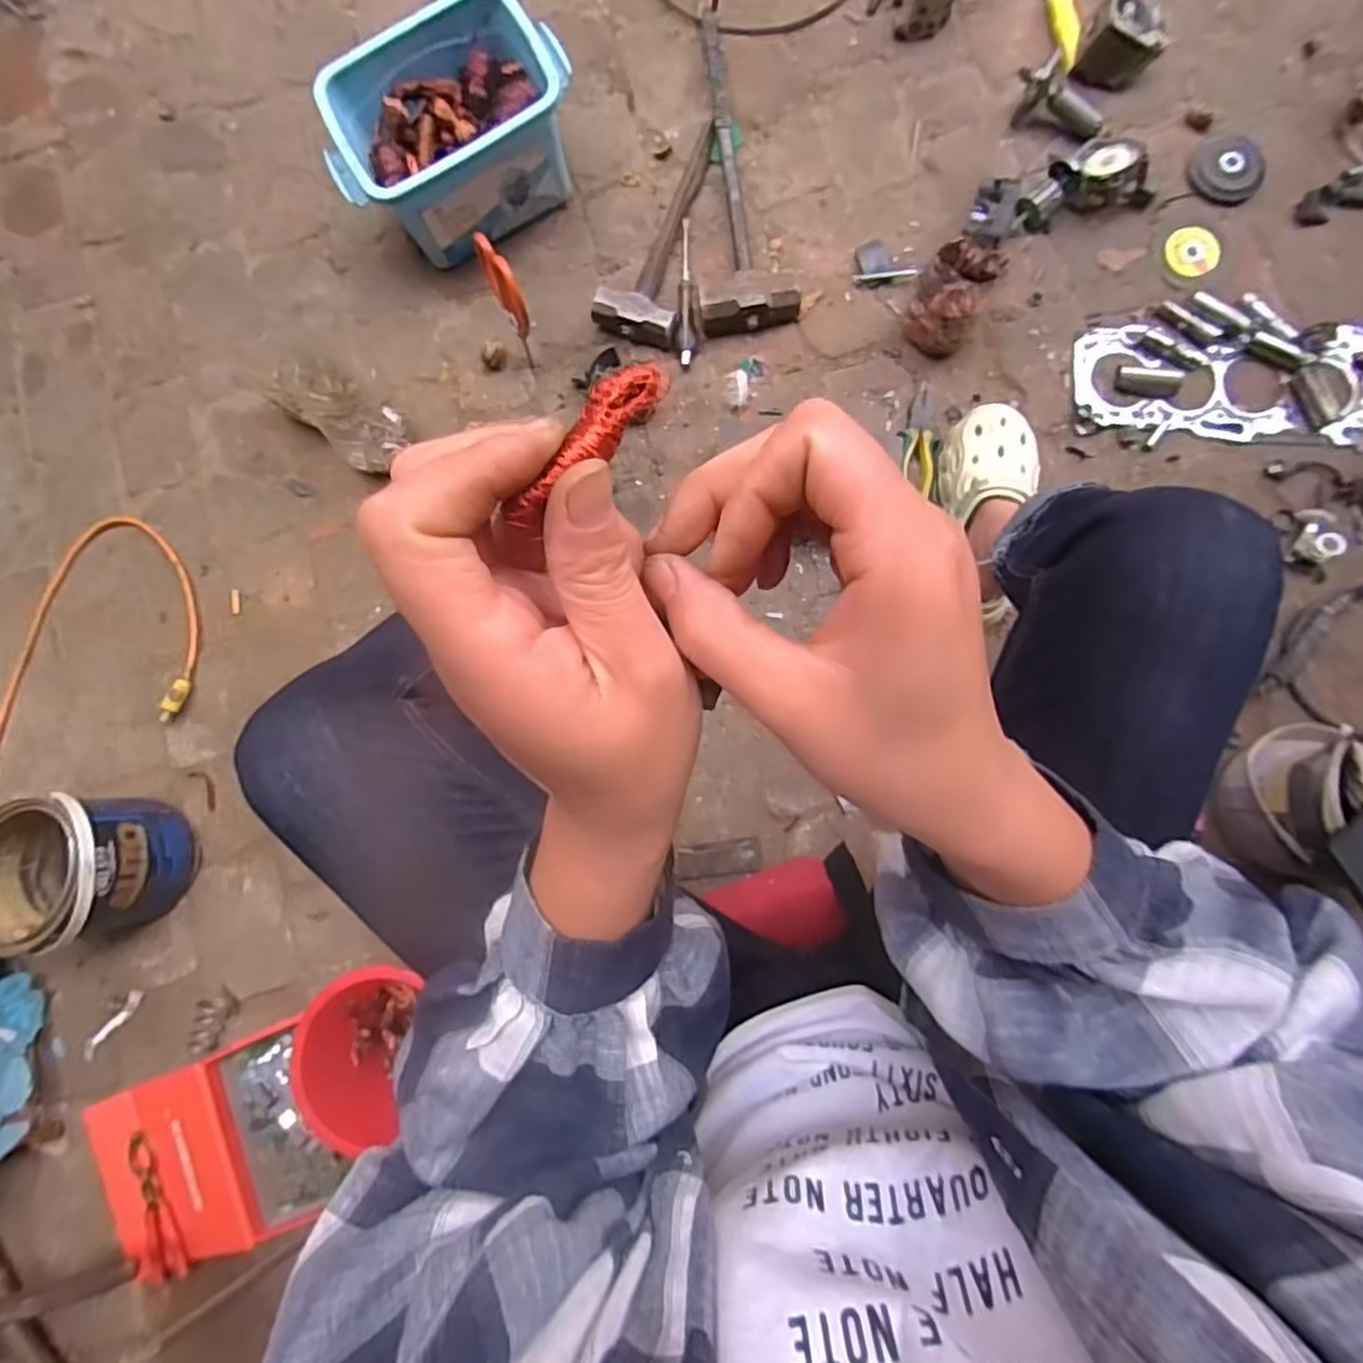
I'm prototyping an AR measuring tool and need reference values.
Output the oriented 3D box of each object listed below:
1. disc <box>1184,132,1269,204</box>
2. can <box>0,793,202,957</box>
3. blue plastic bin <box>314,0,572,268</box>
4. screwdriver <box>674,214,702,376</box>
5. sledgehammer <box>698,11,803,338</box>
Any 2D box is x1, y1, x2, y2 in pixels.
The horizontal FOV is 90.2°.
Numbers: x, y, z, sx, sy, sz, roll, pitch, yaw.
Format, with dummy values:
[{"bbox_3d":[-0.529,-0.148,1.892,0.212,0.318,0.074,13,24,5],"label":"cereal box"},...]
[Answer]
[{"bbox_3d":[0.625,-0.591,0.780,0.076,0.015,0.079,0,85,4],"label":"disc"},{"bbox_3d":[-0.696,0.216,0.781,0.173,0.146,0.164,0,85,4],"label":"can"},{"bbox_3d":[-0.273,-0.656,0.821,0.288,0.135,0.174,-31,84,0],"label":"blue plastic bin"},{"bbox_3d":[0.011,-0.495,0.859,0.033,0.028,0.193,4,85,4],"label":"screwdriver"},{"bbox_3d":[0.076,-0.643,0.852,0.119,0.043,0.411,-3,84,3],"label":"sledgehammer"}]

